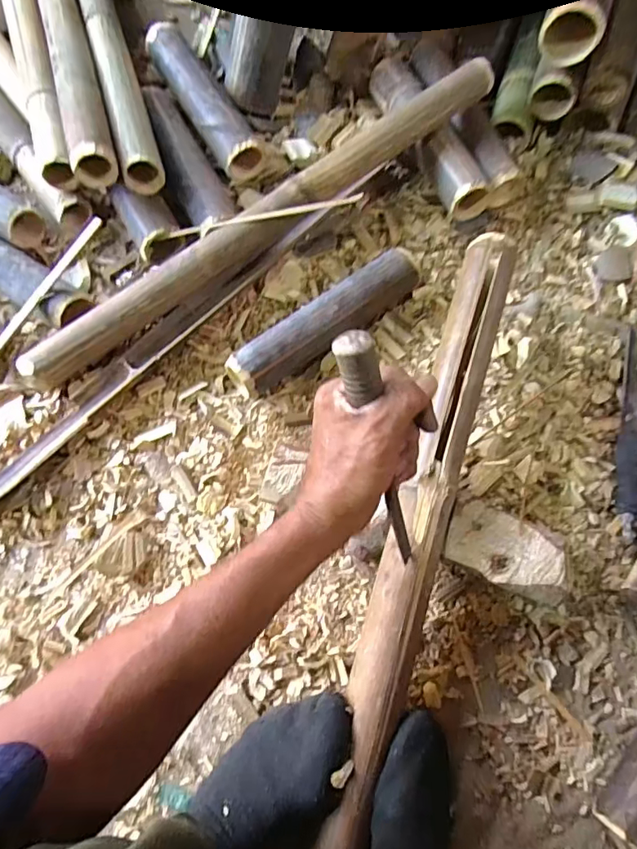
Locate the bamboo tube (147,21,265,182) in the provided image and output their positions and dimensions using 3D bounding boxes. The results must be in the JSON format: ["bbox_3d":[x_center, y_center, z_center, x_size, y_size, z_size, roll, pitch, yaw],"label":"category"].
[{"bbox_3d":[-0.159,-0.451,0.681,0.062,0.054,0.263,-28,76,-10],"label":"bamboo tube"}]

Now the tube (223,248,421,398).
[{"bbox_3d":[0.010,-0.120,0.592,0.255,0.053,0.059,-36,77,-11],"label":"tube"}]

